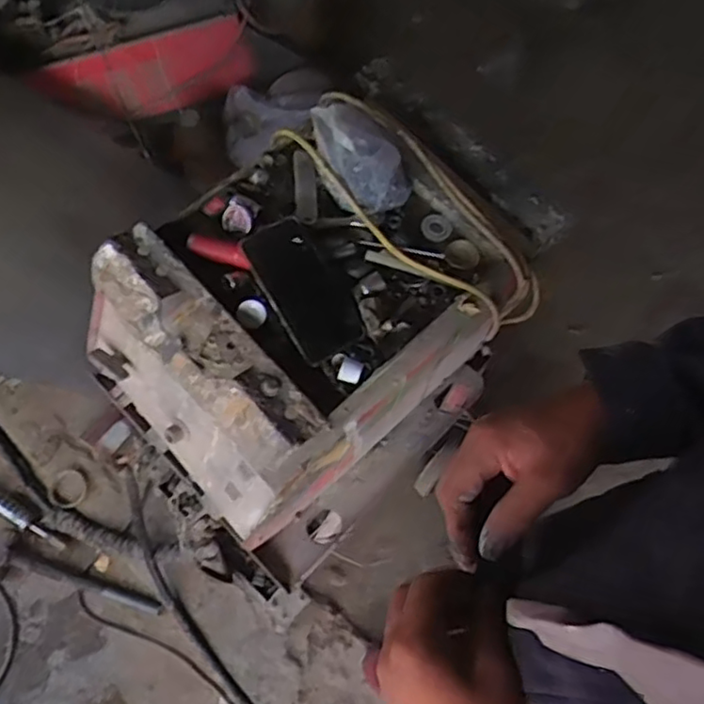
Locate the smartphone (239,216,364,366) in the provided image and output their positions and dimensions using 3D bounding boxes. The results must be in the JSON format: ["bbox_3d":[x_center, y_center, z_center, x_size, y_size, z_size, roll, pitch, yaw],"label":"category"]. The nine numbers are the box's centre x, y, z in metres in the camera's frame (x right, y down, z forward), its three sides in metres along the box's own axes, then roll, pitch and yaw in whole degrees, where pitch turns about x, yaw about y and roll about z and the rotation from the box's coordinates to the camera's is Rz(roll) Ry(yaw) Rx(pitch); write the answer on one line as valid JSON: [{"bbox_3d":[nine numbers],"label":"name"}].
[{"bbox_3d":[-0.054,-0.072,0.745,0.081,0.012,0.162,-30,87,-19],"label":"smartphone"}]

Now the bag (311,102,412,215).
[{"bbox_3d":[0.010,-0.235,0.772,0.094,0.079,0.128,-28,72,-9],"label":"bag"}]

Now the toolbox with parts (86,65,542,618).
[{"bbox_3d":[-0.055,-0.021,0.869,0.405,0.329,0.496,43,76,14],"label":"toolbox with parts"}]

